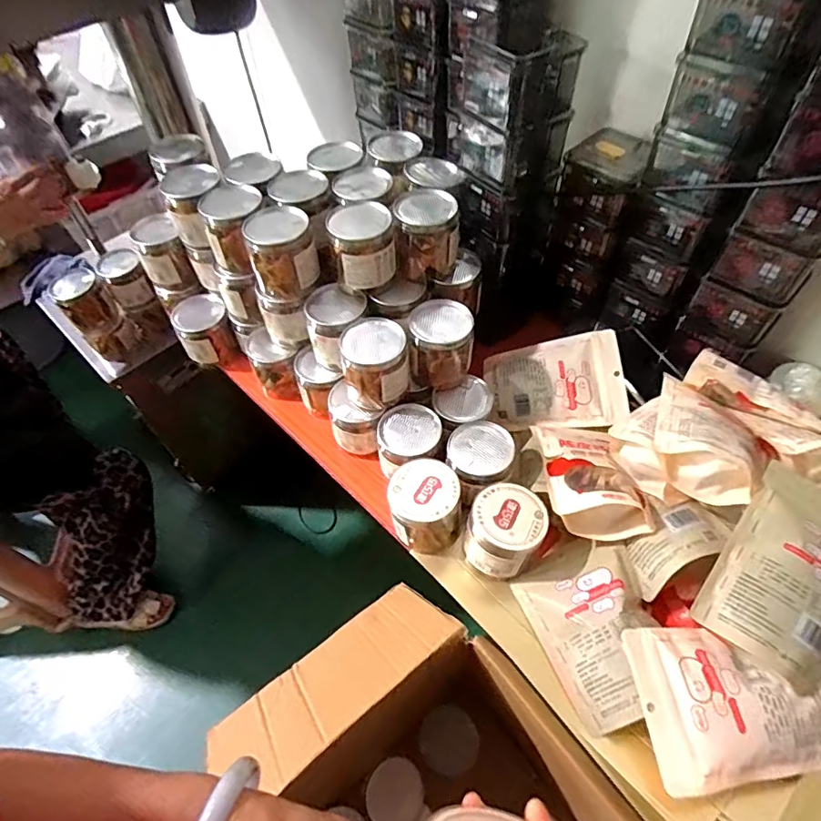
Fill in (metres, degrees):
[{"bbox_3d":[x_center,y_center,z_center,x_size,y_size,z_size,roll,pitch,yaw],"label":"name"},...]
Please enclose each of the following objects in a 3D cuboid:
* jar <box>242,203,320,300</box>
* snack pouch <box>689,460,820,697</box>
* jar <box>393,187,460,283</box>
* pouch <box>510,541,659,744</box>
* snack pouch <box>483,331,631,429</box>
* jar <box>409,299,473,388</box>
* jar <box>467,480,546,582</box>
[{"bbox_3d":[-0.165,-0.201,0.655,0.081,0.093,0.089,-1,54,1],"label":"jar"},{"bbox_3d":[0.368,0.156,0.483,0.125,0.029,0.179,33,74,15],"label":"snack pouch"},{"bbox_3d":[0.021,-0.234,0.673,0.079,0.092,0.085,-1,54,1],"label":"jar"},{"bbox_3d":[0.198,0.227,0.536,0.123,0.029,0.166,-33,47,9],"label":"pouch"},{"bbox_3d":[0.199,-0.036,0.707,0.179,0.024,0.130,-7,69,12],"label":"snack pouch"},{"bbox_3d":[0.040,-0.089,0.665,0.079,0.085,0.084,-1,54,1],"label":"jar"},{"bbox_3d":[0.108,0.141,0.588,0.083,0.080,0.091,25,59,19],"label":"jar"}]

